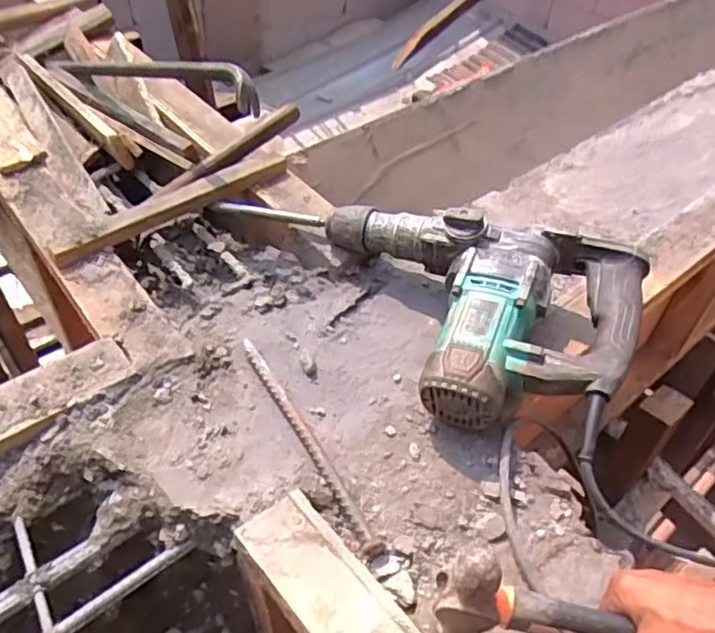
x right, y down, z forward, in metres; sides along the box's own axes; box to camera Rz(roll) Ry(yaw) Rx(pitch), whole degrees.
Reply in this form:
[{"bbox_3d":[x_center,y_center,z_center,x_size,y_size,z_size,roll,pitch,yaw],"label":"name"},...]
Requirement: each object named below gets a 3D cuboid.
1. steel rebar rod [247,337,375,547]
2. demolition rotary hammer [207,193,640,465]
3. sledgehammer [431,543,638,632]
[{"bbox_3d":[-0.056,0.111,0.635,0.014,0.018,0.255,-23,52,-22],"label":"steel rebar rod"},{"bbox_3d":[0.036,-0.040,0.711,0.508,0.115,0.229,23,50,17],"label":"demolition rotary hammer"},{"bbox_3d":[0.229,0.239,0.447,0.351,0.102,0.039,11,49,6],"label":"sledgehammer"}]

